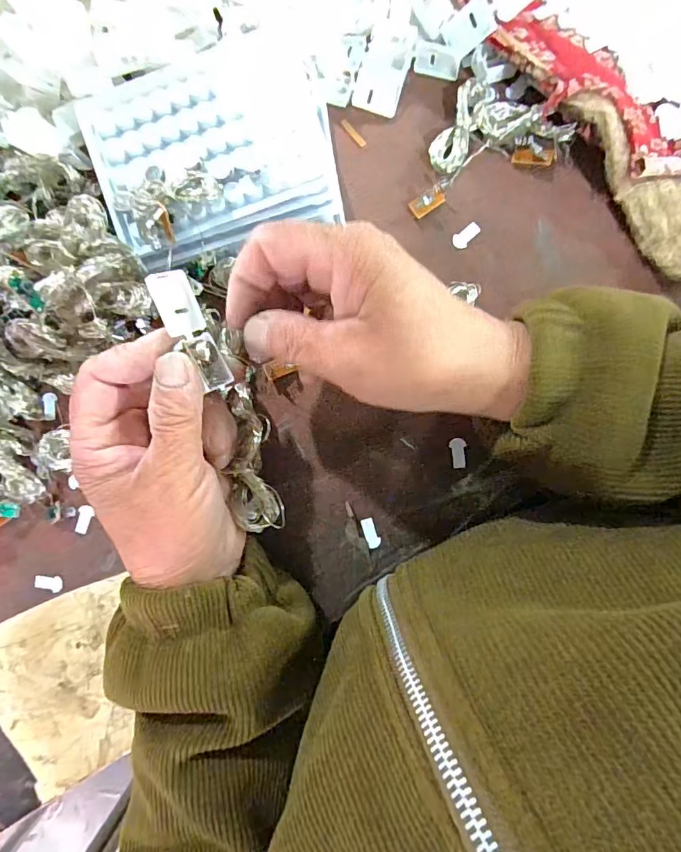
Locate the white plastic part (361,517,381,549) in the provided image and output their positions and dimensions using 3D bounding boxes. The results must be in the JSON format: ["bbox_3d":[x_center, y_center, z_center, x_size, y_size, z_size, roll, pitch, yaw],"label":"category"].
[{"bbox_3d":[0.018,0.063,0.272,0.008,0.004,0.018,-25,86,3],"label":"white plastic part"}]

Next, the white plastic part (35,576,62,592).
[{"bbox_3d":[-0.183,0.098,0.291,0.016,0.005,0.009,11,88,5],"label":"white plastic part"}]

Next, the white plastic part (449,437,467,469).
[{"bbox_3d":[0.069,0.016,0.271,0.009,0.004,0.018,-8,87,4],"label":"white plastic part"}]

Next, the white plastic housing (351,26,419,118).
[{"bbox_3d":[0.026,-0.213,0.278,0.027,0.004,0.046,19,103,-4],"label":"white plastic housing"}]

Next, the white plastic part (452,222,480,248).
[{"bbox_3d":[0.075,-0.114,0.276,0.018,0.004,0.009,-42,85,2],"label":"white plastic part"}]

